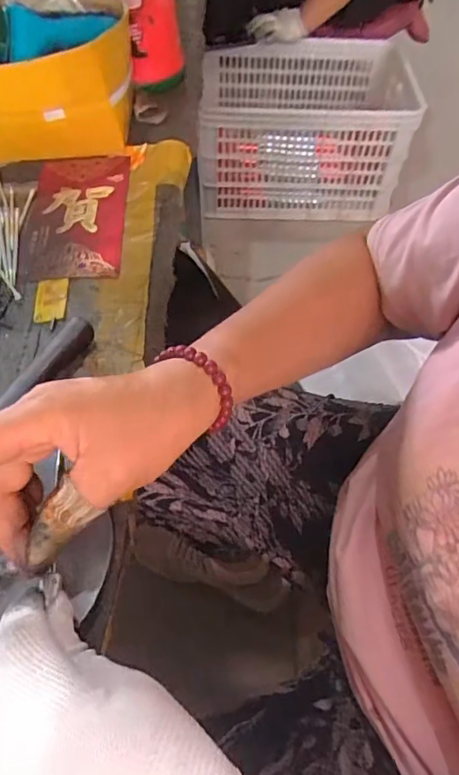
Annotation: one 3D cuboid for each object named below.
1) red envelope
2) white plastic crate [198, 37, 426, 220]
[{"bbox_3d":[-0.141,-0.163,0.456,0.091,0.004,0.163,-2,57,-3],"label":"red envelope"},{"bbox_3d":[0.180,-0.657,1.282,0.493,0.258,0.370,3,57,0],"label":"white plastic crate"}]

